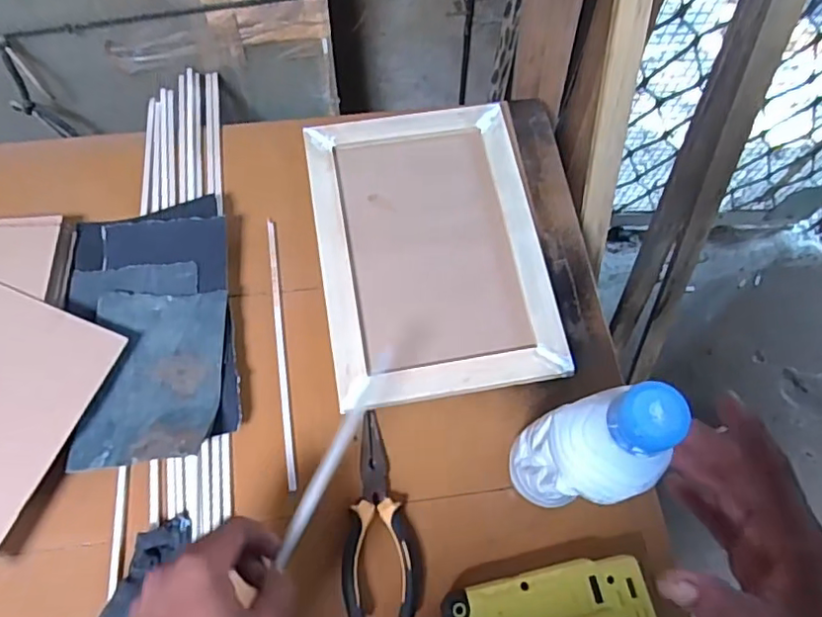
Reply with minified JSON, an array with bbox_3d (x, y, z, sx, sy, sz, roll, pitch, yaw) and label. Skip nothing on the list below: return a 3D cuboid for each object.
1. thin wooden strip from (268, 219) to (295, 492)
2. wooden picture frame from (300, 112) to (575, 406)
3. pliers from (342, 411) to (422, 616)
[{"bbox_3d":[-0.118,0.032,0.529,0.008,0.004,0.252,-8,69,-5],"label":"thin wooden strip"},{"bbox_3d":[0.018,-0.063,0.564,0.205,0.013,0.298,-9,69,-5],"label":"wooden picture frame"},{"bbox_3d":[-0.026,0.163,0.471,0.059,0.013,0.157,-4,69,-3],"label":"pliers"}]

